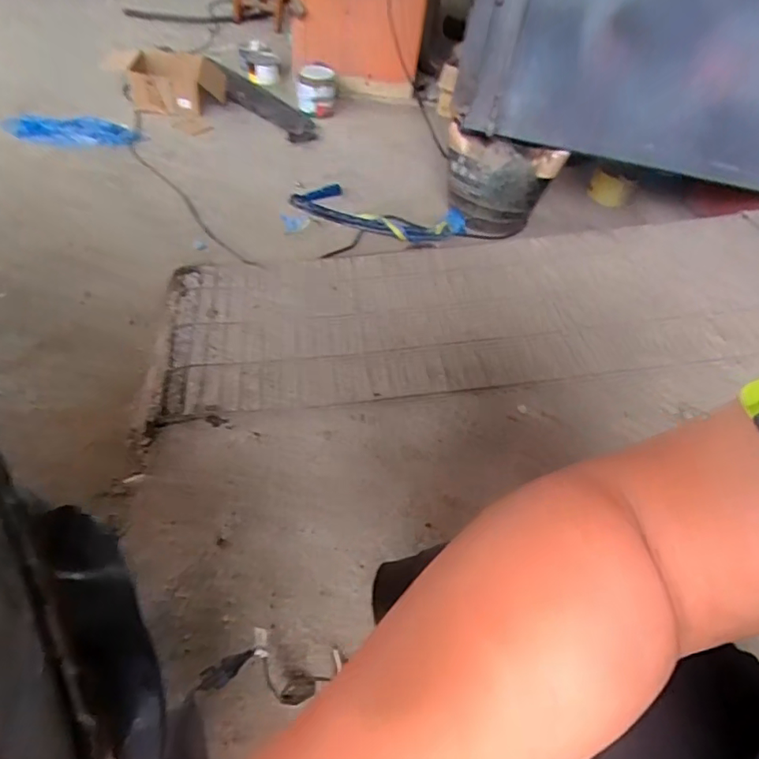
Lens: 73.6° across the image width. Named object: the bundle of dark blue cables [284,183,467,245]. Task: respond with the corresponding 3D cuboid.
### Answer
[{"bbox_3d":[-0.004,-0.541,1.678,0.584,0.064,0.249,12,46,2],"label":"bundle of dark blue cables"}]

